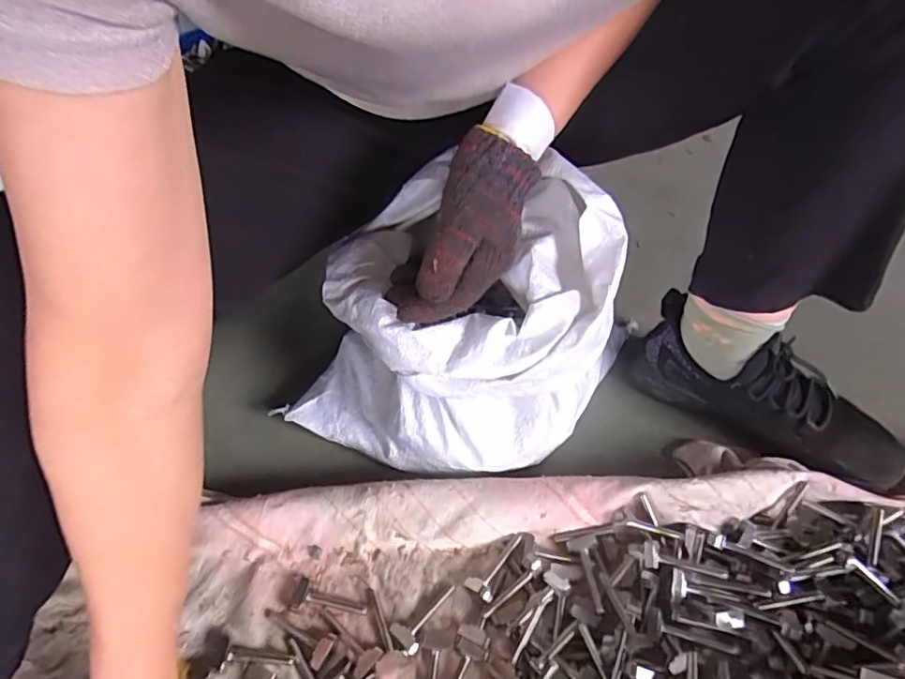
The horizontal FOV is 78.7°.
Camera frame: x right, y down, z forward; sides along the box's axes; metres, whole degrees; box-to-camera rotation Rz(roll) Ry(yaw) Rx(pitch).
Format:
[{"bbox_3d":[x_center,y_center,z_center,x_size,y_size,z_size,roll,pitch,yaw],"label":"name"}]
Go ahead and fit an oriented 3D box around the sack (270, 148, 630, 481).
[{"bbox_3d":[-0.001,-0.021,0.475,0.242,0.231,0.192,20,54,18],"label":"sack"}]

